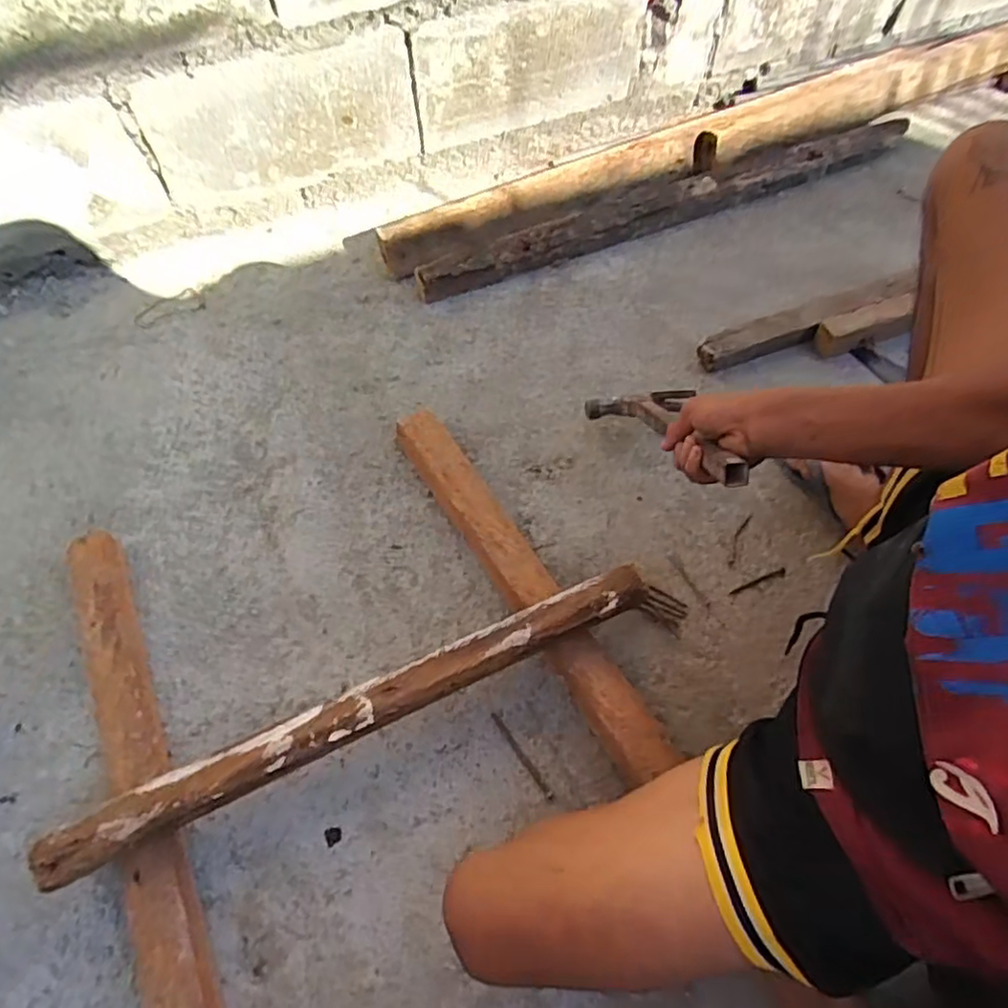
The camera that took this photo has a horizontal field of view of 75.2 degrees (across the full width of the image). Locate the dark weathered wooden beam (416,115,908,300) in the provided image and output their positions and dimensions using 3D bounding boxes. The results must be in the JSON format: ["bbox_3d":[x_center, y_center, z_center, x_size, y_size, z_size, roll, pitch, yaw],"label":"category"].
[{"bbox_3d":[0.266,-0.513,1.077,0.898,0.067,0.100,-22,63,-10],"label":"dark weathered wooden beam"}]

